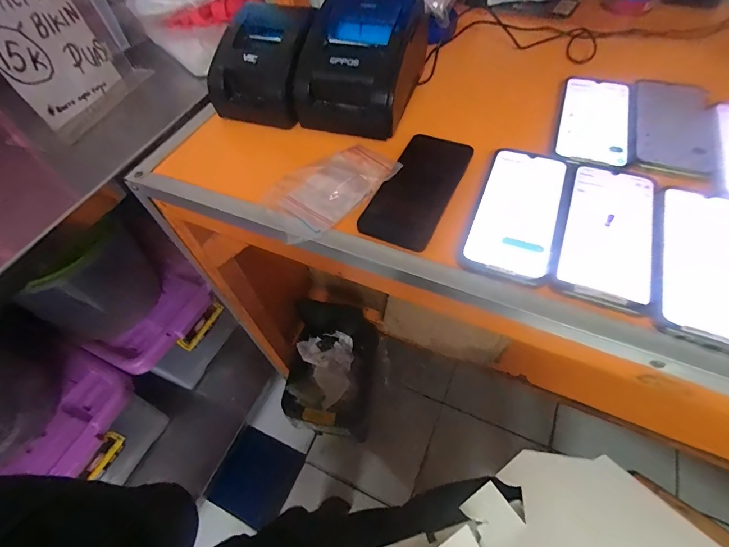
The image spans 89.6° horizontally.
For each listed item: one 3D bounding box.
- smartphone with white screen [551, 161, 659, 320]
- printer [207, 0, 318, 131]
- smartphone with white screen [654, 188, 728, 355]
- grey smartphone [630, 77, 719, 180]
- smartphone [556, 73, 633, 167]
[{"bbox_3d":[0.229,-0.043,0.343,0.078,0.004,0.169,20,61,16],"label":"smartphone with white screen"},{"bbox_3d":[-0.128,-0.267,0.472,0.118,0.091,0.123,21,61,17],"label":"printer"},{"bbox_3d":[0.299,-0.013,0.314,0.077,0.009,0.168,20,61,16],"label":"smartphone with white screen"},{"bbox_3d":[0.358,-0.177,0.427,0.080,0.007,0.176,19,60,16],"label":"grey smartphone"},{"bbox_3d":[0.276,-0.184,0.437,0.078,0.005,0.165,17,60,15],"label":"smartphone"}]

